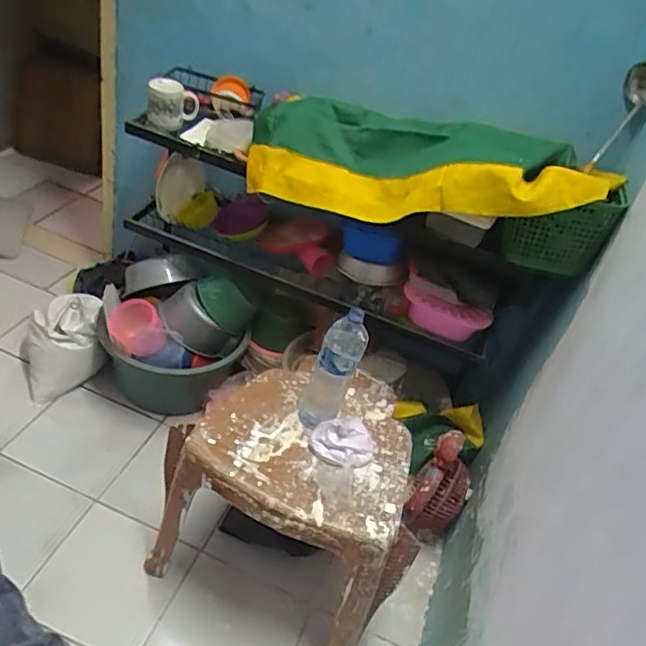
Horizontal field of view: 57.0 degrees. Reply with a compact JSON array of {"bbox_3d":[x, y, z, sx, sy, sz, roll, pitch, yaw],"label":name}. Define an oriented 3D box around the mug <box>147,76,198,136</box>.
[{"bbox_3d":[-0.364,-0.525,1.431,0.119,0.106,0.102,-1,34,-8],"label":"mug"}]

